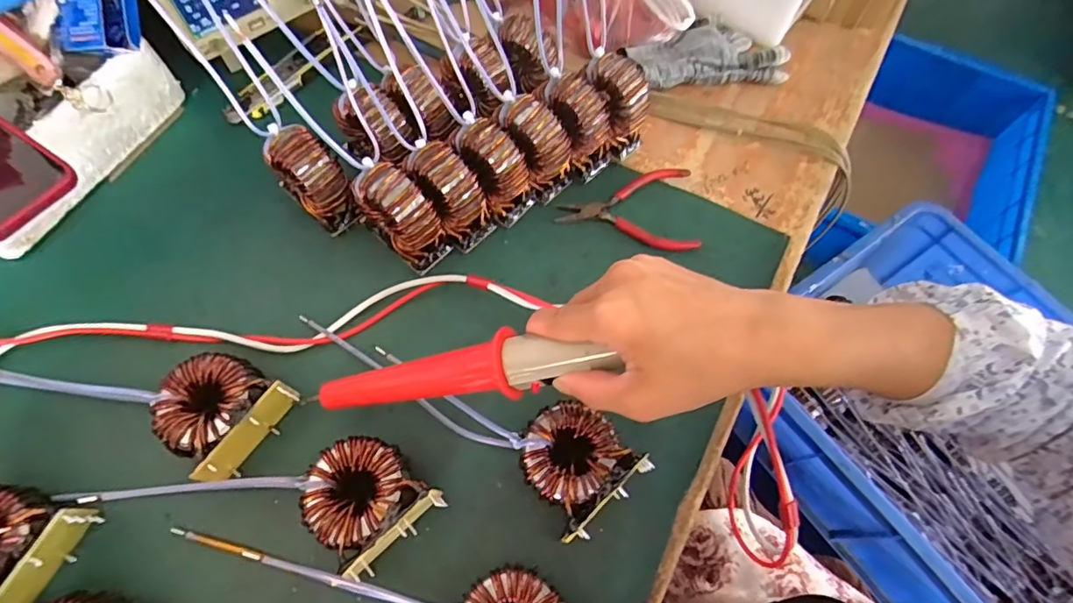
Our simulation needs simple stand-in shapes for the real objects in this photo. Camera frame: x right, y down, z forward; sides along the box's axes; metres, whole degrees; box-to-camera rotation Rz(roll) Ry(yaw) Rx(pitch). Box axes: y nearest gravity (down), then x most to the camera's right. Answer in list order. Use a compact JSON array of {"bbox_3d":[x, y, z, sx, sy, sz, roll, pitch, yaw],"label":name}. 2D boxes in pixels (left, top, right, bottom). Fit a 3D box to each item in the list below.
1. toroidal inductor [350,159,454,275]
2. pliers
[{"bbox_3d":[-0.108,-0.066,0.424,0.065,0.072,0.040,42,71,15],"label":"toroidal inductor"},{"bbox_3d":[0.080,-0.083,0.472,0.119,0.013,0.077,2,66,-2],"label":"pliers"}]

